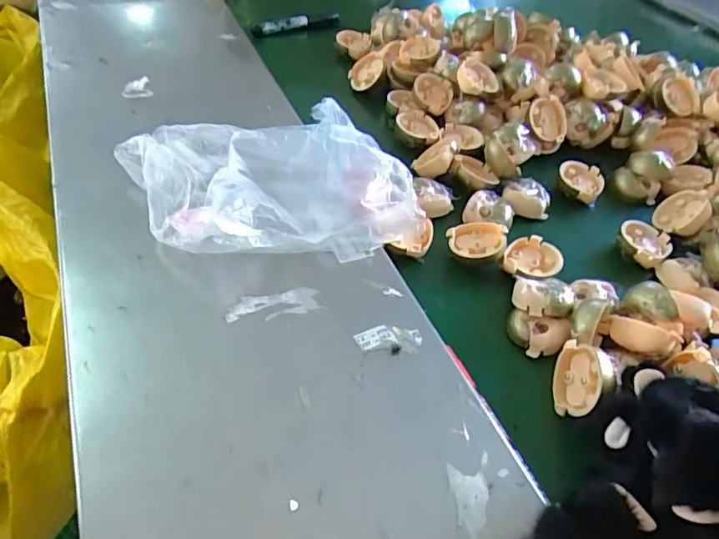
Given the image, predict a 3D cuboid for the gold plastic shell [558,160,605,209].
[{"bbox_3d":[0.231,-0.091,0.567,0.046,0.024,0.046,24,48,18],"label":"gold plastic shell"}]

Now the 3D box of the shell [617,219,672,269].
[{"bbox_3d":[0.266,-0.024,0.506,0.046,0.025,0.052,28,49,21],"label":"shell"}]

